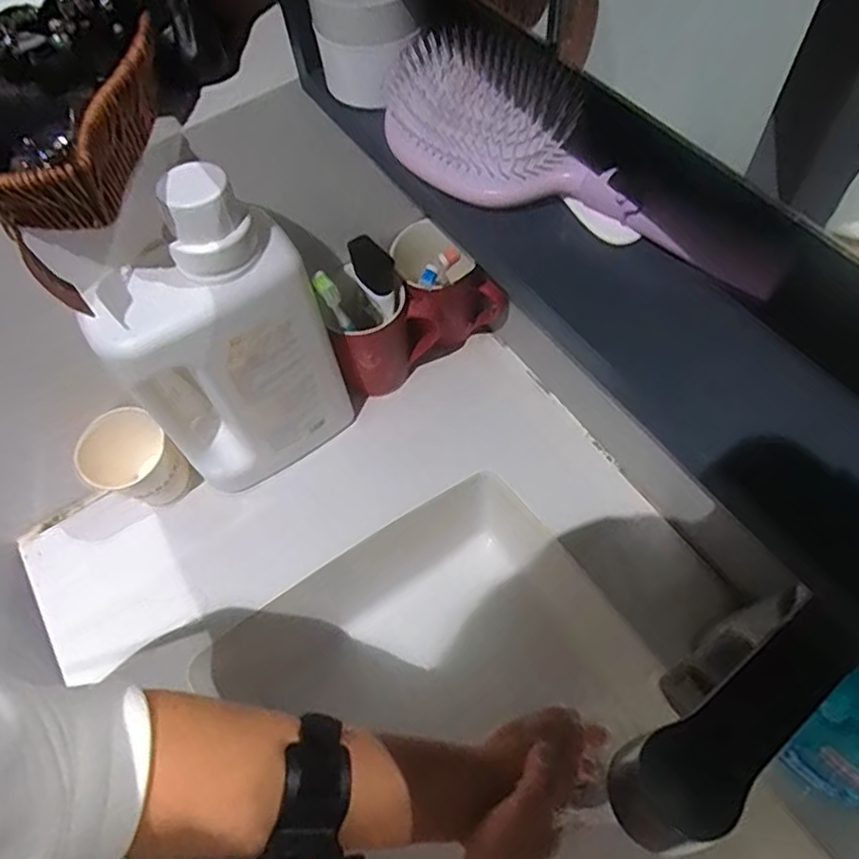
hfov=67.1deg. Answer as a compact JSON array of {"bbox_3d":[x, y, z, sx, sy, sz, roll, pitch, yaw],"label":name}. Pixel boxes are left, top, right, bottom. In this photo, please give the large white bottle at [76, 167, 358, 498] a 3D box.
[{"bbox_3d":[-0.161,-0.060,0.521,0.154,0.286,0.078,-29,62,-12],"label":"large white bottle"}]

